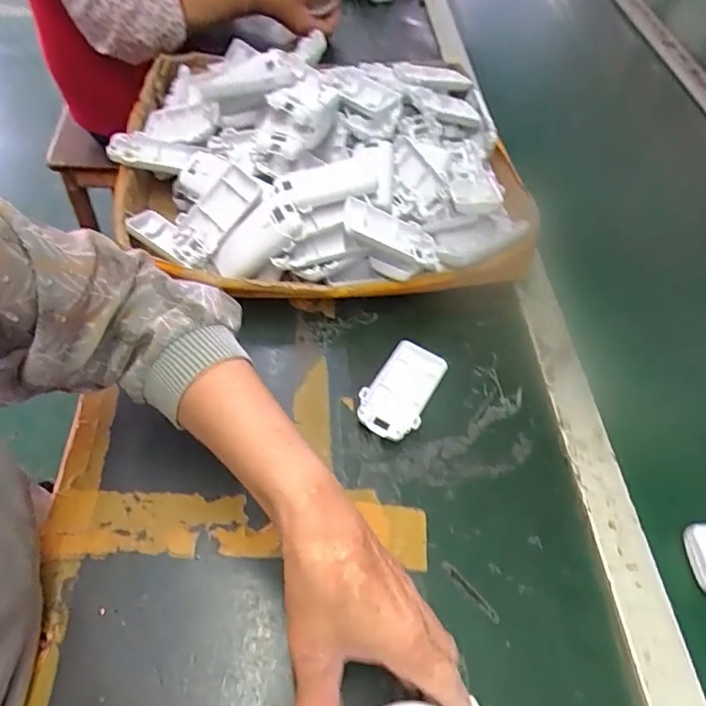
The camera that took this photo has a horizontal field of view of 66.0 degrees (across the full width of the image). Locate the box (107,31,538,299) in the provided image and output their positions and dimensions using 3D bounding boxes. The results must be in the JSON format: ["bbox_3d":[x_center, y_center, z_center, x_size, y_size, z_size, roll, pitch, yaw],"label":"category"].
[{"bbox_3d":[-0.032,-0.212,0.578,0.395,0.120,0.353,1,53,-6],"label":"box"}]

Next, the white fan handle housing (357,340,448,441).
[{"bbox_3d":[0.043,0.032,0.470,0.051,0.016,0.093,29,55,15],"label":"white fan handle housing"}]

